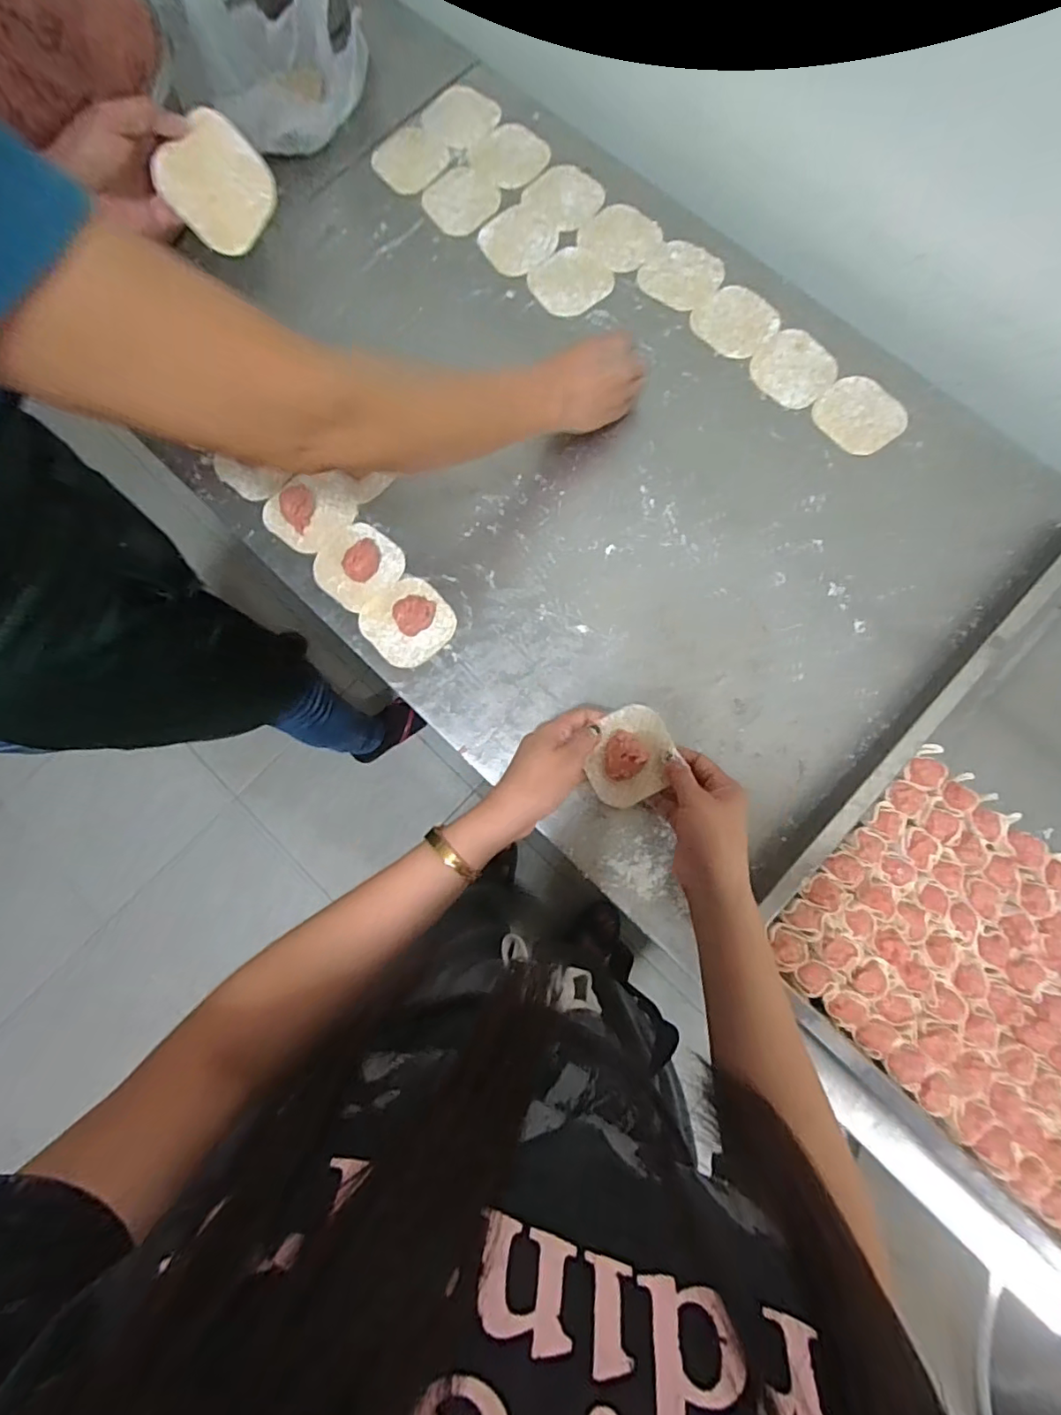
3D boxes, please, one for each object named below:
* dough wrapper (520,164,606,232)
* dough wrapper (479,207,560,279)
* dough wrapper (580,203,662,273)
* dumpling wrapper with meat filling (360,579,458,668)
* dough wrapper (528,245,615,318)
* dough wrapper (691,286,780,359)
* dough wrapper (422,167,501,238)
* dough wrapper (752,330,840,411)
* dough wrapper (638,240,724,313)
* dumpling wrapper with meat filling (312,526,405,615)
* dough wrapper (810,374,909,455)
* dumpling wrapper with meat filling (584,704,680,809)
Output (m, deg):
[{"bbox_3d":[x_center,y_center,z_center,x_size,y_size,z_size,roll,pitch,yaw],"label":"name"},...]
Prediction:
[{"bbox_3d":[0.040,-0.581,0.633,0.081,0.004,0.081,0,80,1],"label":"dough wrapper"},{"bbox_3d":[-0.013,-0.520,0.622,0.080,0.004,0.085,0,80,1],"label":"dough wrapper"},{"bbox_3d":[0.102,-0.522,0.616,0.081,0.004,0.081,0,80,1],"label":"dough wrapper"},{"bbox_3d":[-0.119,-0.085,0.532,0.078,0.021,0.080,0,80,1],"label":"dumpling wrapper with meat filling"},{"bbox_3d":[0.044,-0.465,0.608,0.084,0.004,0.076,-44,82,-6],"label":"dough wrapper"},{"bbox_3d":[0.219,-0.411,0.594,0.083,0.004,0.076,0,80,1],"label":"dough wrapper"},{"bbox_3d":[-0.080,-0.575,0.633,0.082,0.004,0.083,0,80,1],"label":"dough wrapper"},{"bbox_3d":[0.275,-0.353,0.583,0.082,0.004,0.079,0,80,1],"label":"dough wrapper"},{"bbox_3d":[0.165,-0.469,0.607,0.081,0.004,0.078,0,80,1],"label":"dough wrapper"},{"bbox_3d":[-0.171,-0.143,0.542,0.078,0.024,0.075,-44,82,-6],"label":"dumpling wrapper with meat filling"},{"bbox_3d":[0.336,-0.299,0.571,0.071,0.011,0.082,-44,82,-6],"label":"dough wrapper"},{"bbox_3d":[0.083,0.040,0.468,0.077,0.025,0.072,0,80,1],"label":"dumpling wrapper with meat filling"}]

